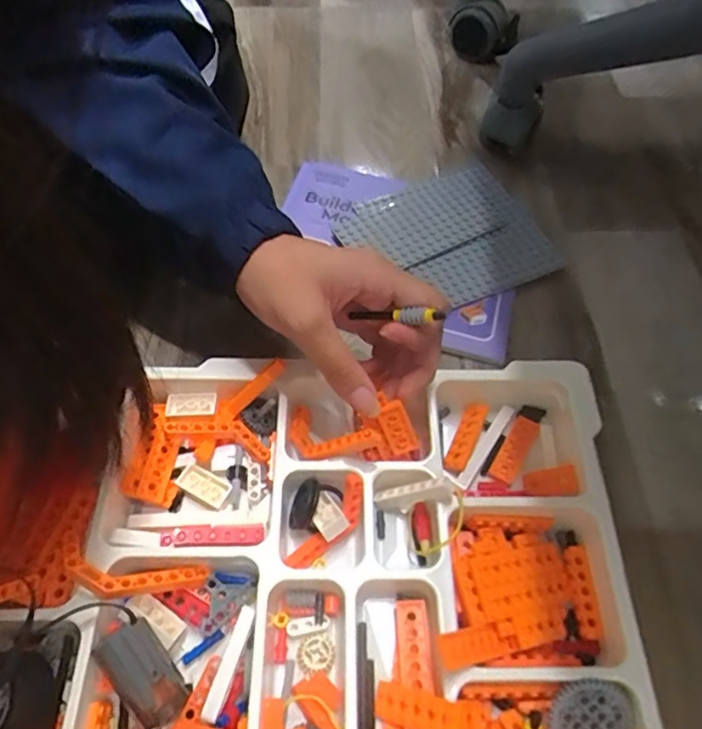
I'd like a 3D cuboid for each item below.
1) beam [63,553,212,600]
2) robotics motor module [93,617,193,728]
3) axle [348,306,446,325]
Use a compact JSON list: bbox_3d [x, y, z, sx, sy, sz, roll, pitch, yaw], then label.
[{"bbox_3d":[-0.110,0.110,0.295,0.070,0.007,0.020,10,58,-24],"label":"beam"},{"bbox_3d":[-0.102,0.152,0.281,0.023,0.017,0.049,-36,89,-3],"label":"robotics motor module"},{"bbox_3d":[0.023,-0.026,0.307,0.056,0.008,0.005,4,56,37],"label":"axle"}]

